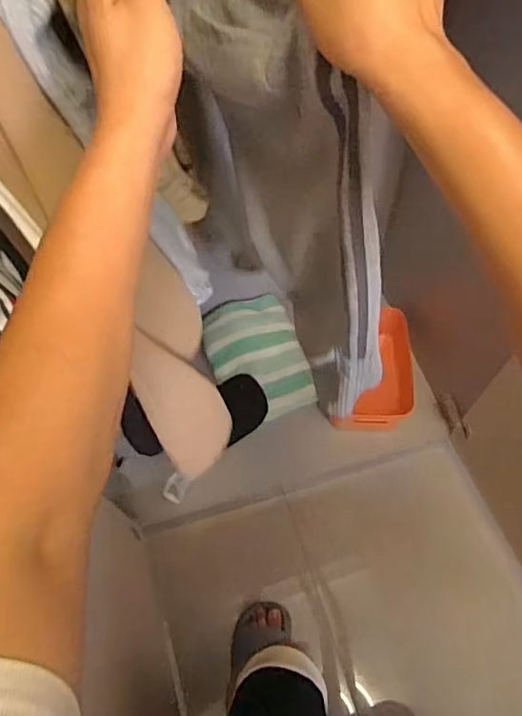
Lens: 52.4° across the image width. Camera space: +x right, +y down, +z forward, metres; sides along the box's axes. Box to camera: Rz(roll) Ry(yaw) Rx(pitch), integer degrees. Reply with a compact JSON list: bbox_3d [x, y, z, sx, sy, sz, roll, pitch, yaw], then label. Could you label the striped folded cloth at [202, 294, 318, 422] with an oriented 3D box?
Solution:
[{"bbox_3d":[-0.008,0.001,1.404,0.242,0.105,0.333,-19,62,-7],"label":"striped folded cloth"}]

